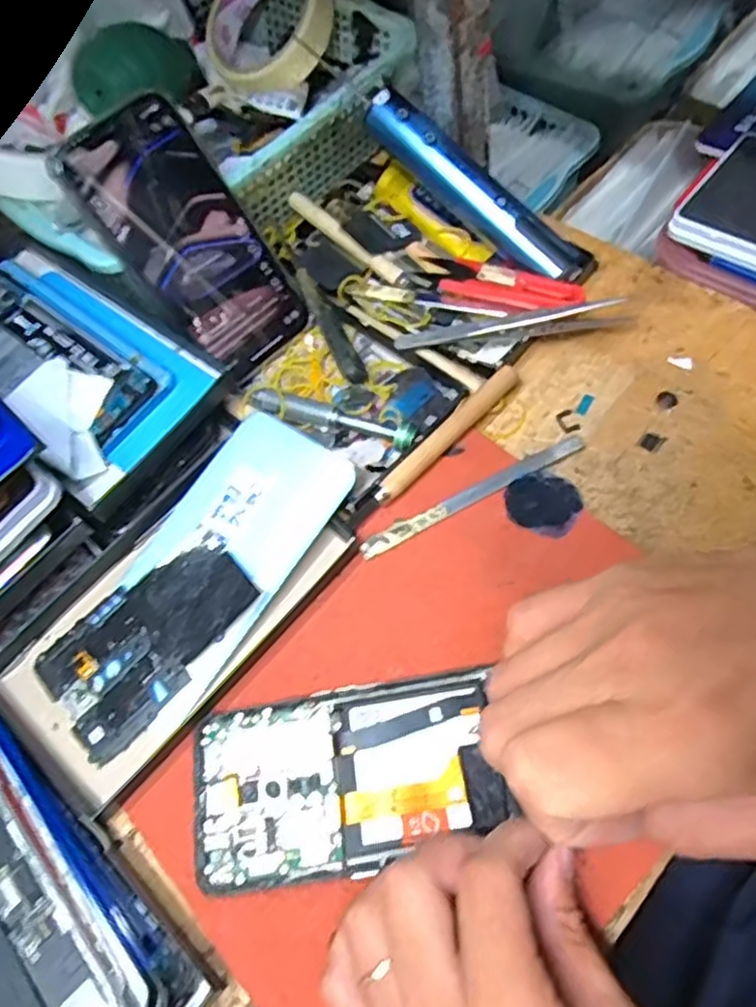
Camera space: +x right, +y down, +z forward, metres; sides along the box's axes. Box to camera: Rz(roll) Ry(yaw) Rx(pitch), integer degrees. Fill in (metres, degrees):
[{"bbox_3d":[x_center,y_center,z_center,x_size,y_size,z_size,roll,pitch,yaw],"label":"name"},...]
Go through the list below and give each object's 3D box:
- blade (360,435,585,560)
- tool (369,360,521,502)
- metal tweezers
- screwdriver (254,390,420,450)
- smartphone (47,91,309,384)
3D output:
[{"bbox_3d":[0.050,-0.005,0.367,0.129,0.007,0.010,-27,62,-6],"label":"blade"},{"bbox_3d":[0.038,-0.038,0.378,0.012,0.008,0.105,42,74,19],"label":"tool"},{"bbox_3d":[0.079,-0.103,0.405,0.134,0.019,0.017,-10,61,4],"label":"metal tweezers"},{"bbox_3d":[-0.025,-0.049,0.391,0.097,0.011,0.016,15,65,16],"label":"screwdriver"},{"bbox_3d":[-0.104,-0.146,0.399,0.072,0.147,0.006,-45,28,-12],"label":"smartphone"}]

